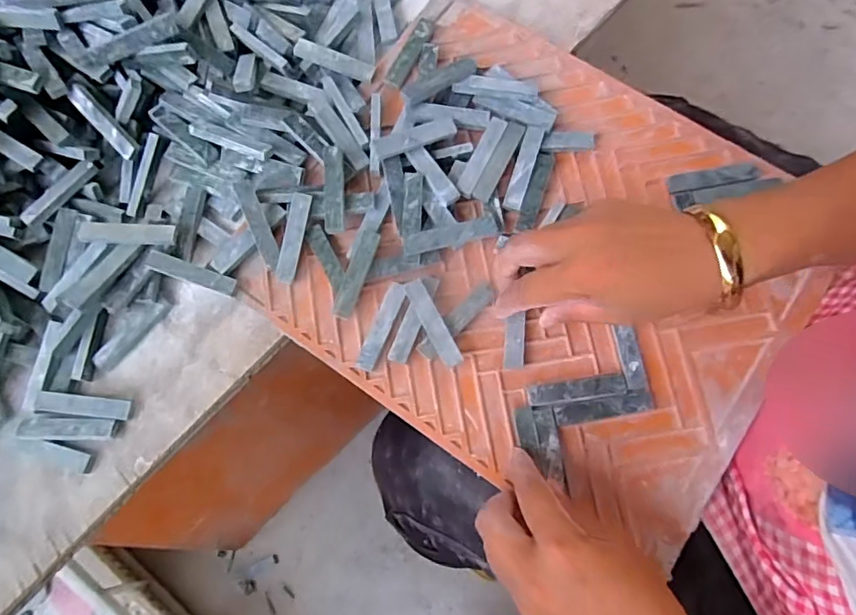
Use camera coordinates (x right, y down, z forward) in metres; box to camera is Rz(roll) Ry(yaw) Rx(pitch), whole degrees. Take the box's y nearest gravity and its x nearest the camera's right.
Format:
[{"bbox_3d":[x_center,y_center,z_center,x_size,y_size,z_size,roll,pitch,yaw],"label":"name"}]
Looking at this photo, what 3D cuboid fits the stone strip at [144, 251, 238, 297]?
[{"bbox_3d":[-0.157,-0.023,0.374,0.059,0.015,0.012,19,78,6],"label":"stone strip"}]

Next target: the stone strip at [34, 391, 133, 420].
[{"bbox_3d":[-0.225,0.064,0.363,0.058,0.004,0.013,7,78,-3],"label":"stone strip"}]

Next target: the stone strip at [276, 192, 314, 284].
[{"bbox_3d":[-0.092,-0.048,0.382,0.015,0.005,0.061,11,88,4],"label":"stone strip"}]

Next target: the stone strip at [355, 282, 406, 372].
[{"bbox_3d":[-0.031,0.013,0.373,0.013,0.010,0.061,22,78,7],"label":"stone strip"}]

